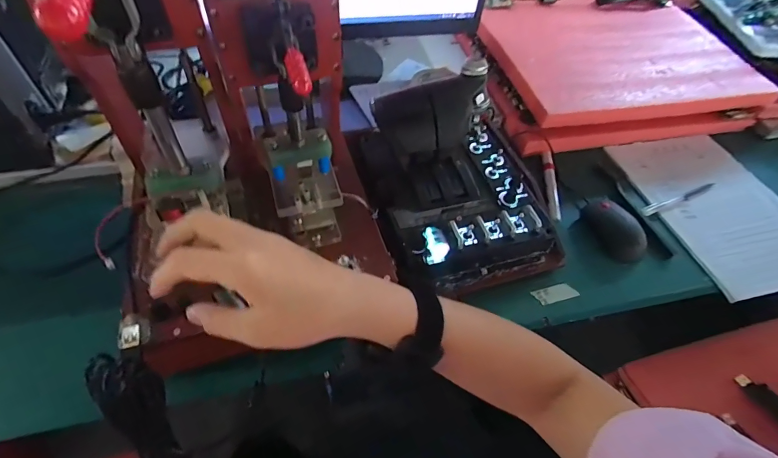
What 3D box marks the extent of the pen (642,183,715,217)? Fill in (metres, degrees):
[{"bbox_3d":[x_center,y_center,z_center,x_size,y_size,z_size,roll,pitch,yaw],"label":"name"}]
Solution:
[{"bbox_3d":[0.433,-0.044,0.596,0.143,0.013,0.016,-17,56,-17],"label":"pen"}]

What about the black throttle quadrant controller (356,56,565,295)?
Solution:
[{"bbox_3d":[0.086,-0.062,0.494,0.217,0.154,0.227,-11,55,-13],"label":"black throttle quadrant controller"}]

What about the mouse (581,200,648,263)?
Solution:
[{"bbox_3d":[0.313,-0.002,0.547,0.055,0.030,0.092,-21,57,-19],"label":"mouse"}]

